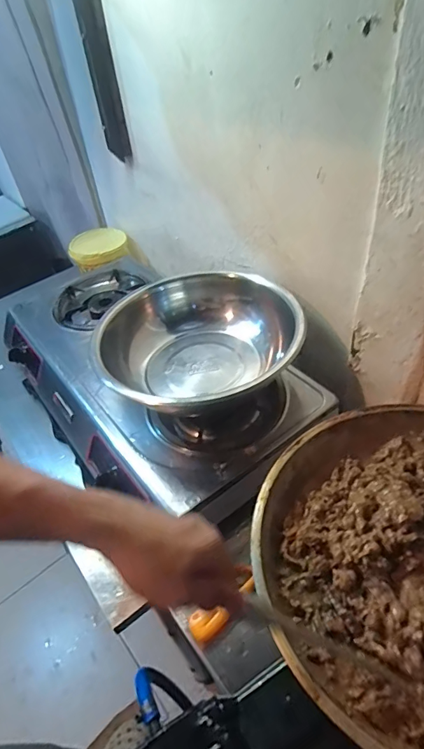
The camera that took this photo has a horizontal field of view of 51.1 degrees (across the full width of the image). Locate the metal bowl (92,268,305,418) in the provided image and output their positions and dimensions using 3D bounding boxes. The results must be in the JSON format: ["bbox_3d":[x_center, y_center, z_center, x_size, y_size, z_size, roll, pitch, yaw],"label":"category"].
[{"bbox_3d":[-0.023,-0.041,0.745,0.292,0.138,0.325,-23,45,-17],"label":"metal bowl"}]

